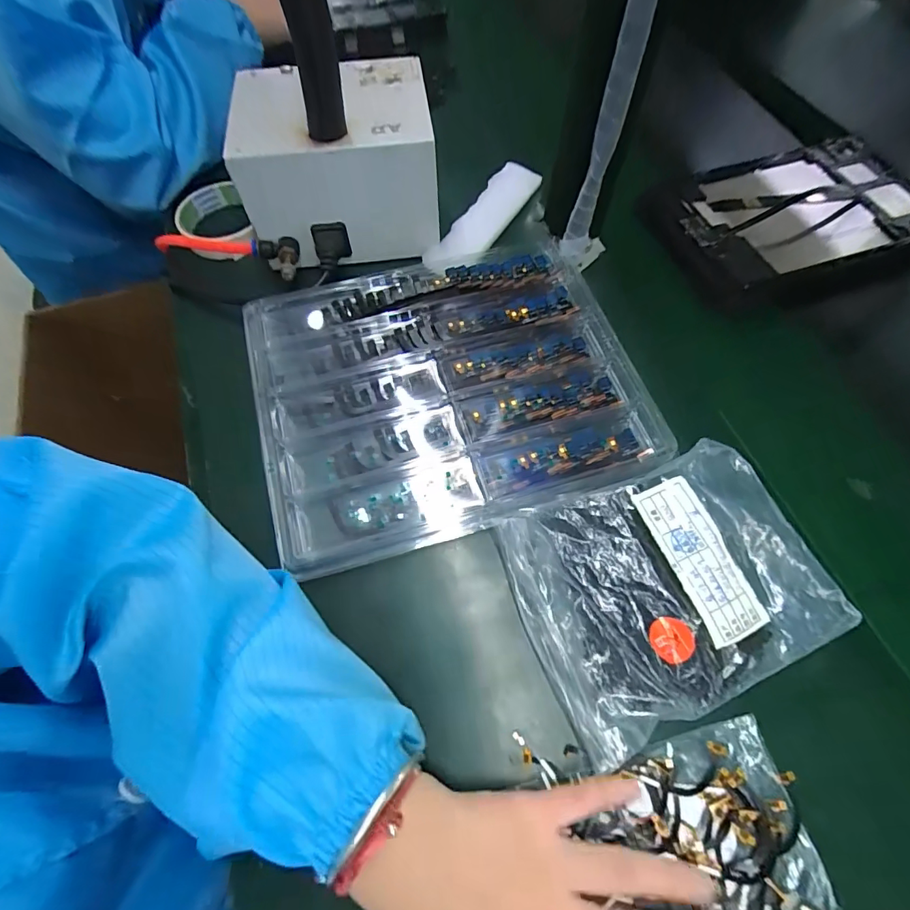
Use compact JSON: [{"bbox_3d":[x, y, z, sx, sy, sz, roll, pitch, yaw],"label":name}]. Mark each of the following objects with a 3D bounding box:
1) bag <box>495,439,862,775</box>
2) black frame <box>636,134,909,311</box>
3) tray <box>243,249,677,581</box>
[{"bbox_3d":[0.131,0.076,0.284,0.175,0.028,0.136,-19,67,-10],"label":"bag"},{"bbox_3d":[0.314,-0.233,0.445,0.255,0.045,0.151,-12,66,-7],"label":"black frame"},{"bbox_3d":[-0.006,-0.054,0.345,0.265,0.020,0.219,-15,64,-8],"label":"tray"}]

